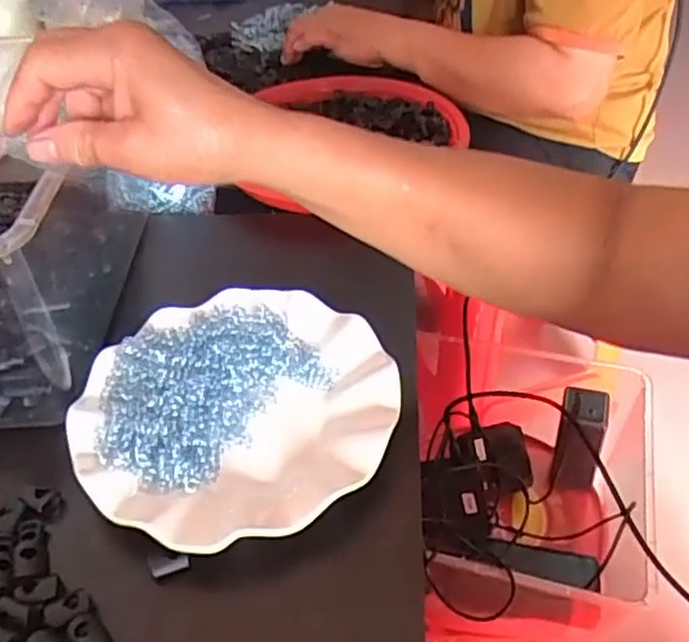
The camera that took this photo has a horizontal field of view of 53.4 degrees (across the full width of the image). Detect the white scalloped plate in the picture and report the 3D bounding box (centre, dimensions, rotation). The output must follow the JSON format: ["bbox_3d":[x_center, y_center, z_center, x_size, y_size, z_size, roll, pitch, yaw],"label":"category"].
[{"bbox_3d":[-0.062,0.049,0.401,0.174,0.024,0.180,-2,41,1],"label":"white scalloped plate"}]

